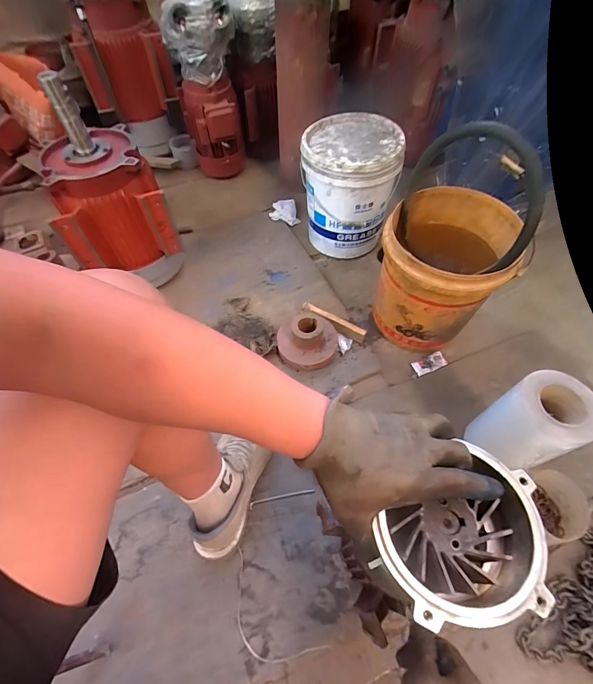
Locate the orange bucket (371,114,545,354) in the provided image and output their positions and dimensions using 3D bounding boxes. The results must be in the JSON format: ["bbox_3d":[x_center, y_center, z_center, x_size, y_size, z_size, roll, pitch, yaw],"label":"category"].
[{"bbox_3d":[0.342,-0.215,0.789,0.267,0.505,0.284,0,57,0],"label":"orange bucket"}]

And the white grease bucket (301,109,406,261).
[{"bbox_3d":[0.148,-0.463,1.057,0.270,0.317,0.250,3,59,0],"label":"white grease bucket"}]

